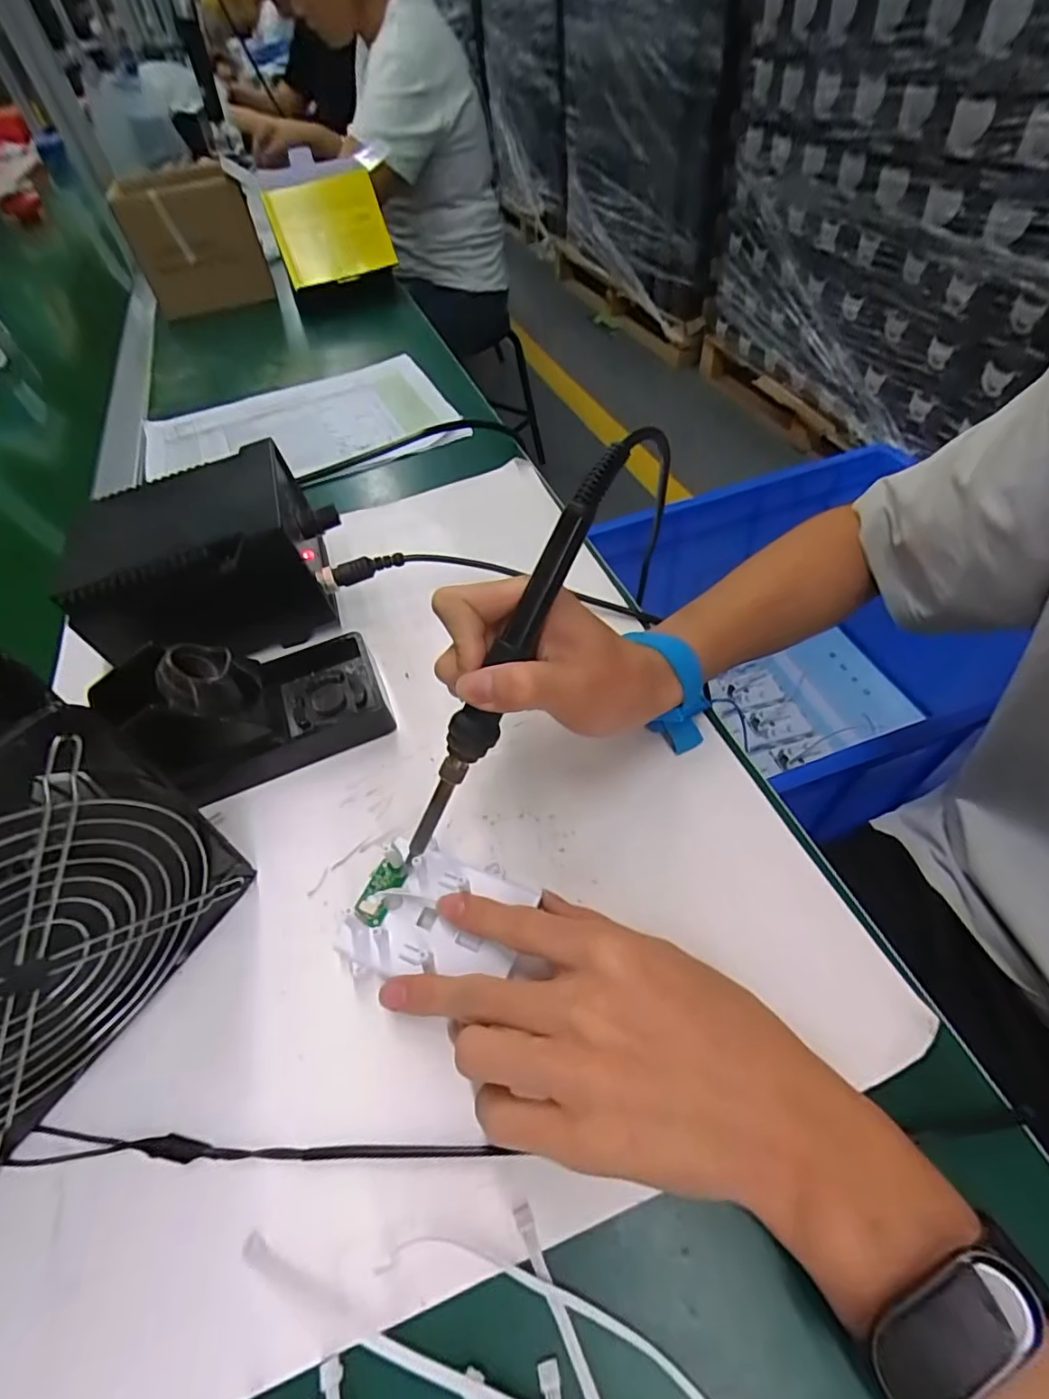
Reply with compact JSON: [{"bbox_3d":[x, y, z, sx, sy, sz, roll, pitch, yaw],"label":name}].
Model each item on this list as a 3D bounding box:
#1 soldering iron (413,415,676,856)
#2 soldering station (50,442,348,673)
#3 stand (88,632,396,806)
[{"bbox_3d":[-0.003,-0.016,0.247,0.025,0.017,0.212,34,106,27],"label":"soldering iron"},{"bbox_3d":[-0.209,-0.097,0.386,0.160,0.090,0.119,-19,53,-10],"label":"soldering station"},{"bbox_3d":[-0.150,-0.006,0.325,0.125,0.074,0.076,-23,54,-14],"label":"stand"}]

